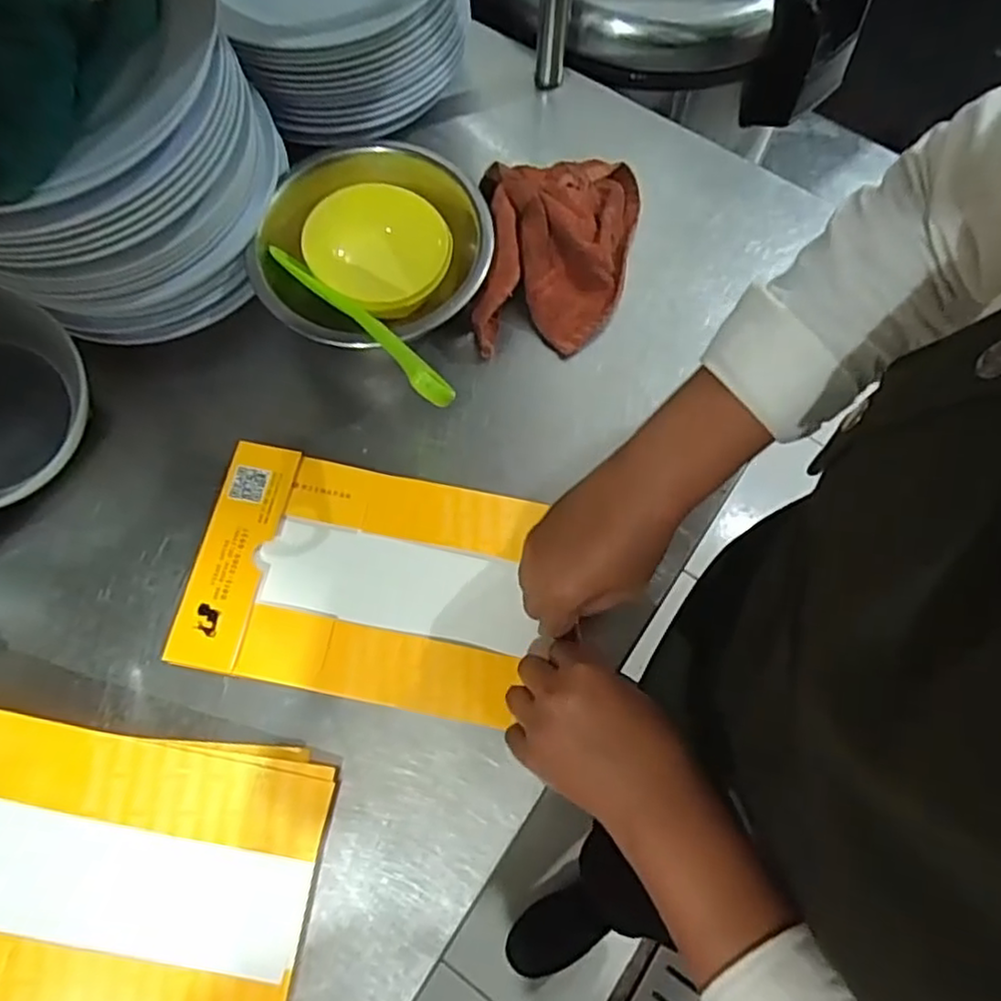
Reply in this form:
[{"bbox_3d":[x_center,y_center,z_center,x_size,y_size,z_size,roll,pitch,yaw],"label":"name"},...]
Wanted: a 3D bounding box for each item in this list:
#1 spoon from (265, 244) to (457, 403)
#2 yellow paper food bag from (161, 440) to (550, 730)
[{"bbox_3d":[-0.094,-0.118,0.431,0.020,0.024,0.208,-38,53,-12],"label":"spoon"},{"bbox_3d":[-0.091,0.052,0.456,0.217,0.017,0.153,11,72,2],"label":"yellow paper food bag"}]

